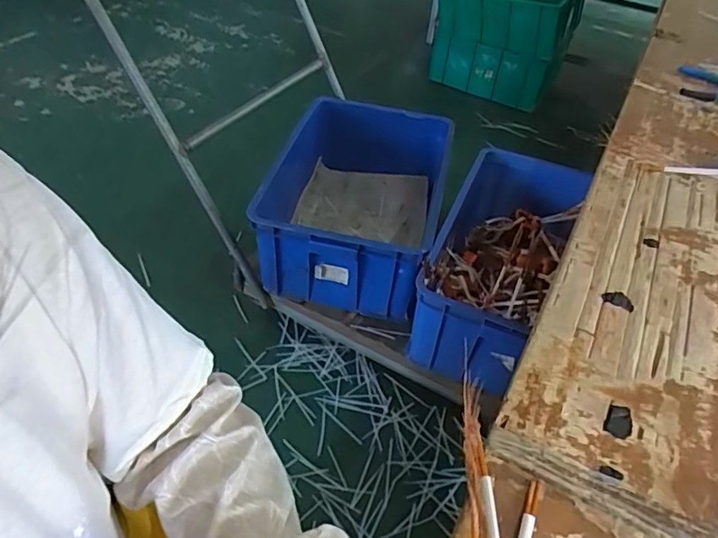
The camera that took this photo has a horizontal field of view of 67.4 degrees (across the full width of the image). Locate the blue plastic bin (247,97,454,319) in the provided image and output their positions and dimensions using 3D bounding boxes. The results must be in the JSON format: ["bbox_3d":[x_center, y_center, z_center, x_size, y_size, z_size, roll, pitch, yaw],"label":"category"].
[{"bbox_3d":[-0.009,-0.188,1.452,0.460,0.263,0.612,13,45,7],"label":"blue plastic bin"}]

